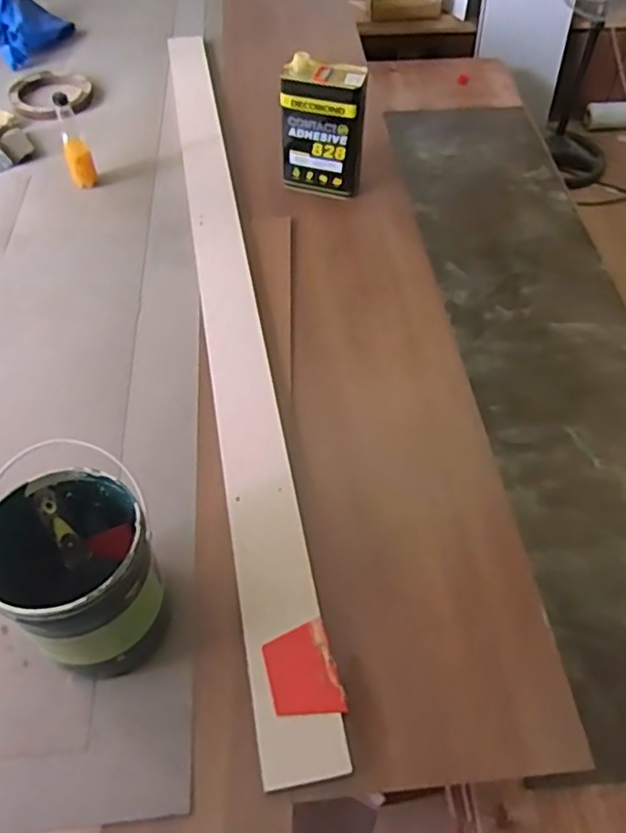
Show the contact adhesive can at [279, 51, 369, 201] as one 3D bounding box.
[{"bbox_3d":[0.020,-0.595,1.304,0.172,0.244,0.082,4,54,4],"label":"contact adhesive can"}]

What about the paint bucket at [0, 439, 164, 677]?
[{"bbox_3d":[-0.277,0.188,0.751,0.187,0.224,0.170,0,54,0],"label":"paint bucket"}]

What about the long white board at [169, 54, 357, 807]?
[{"bbox_3d":[-0.160,-0.261,1.188,0.104,0.035,1.719,-9,54,-6],"label":"long white board"}]

